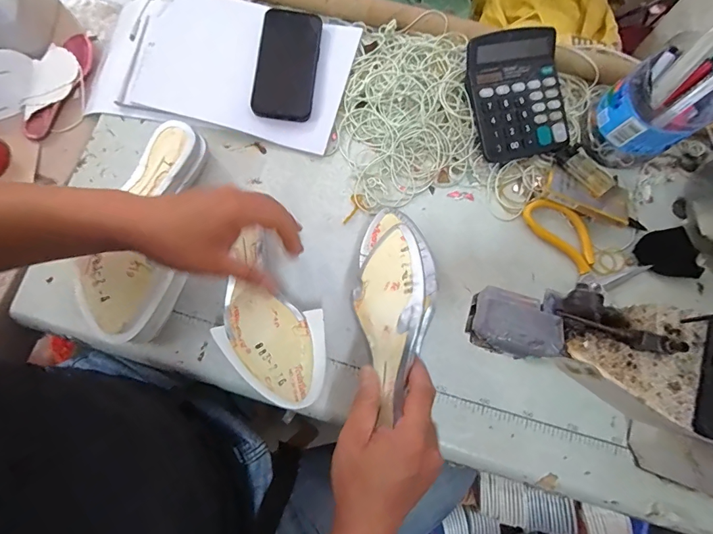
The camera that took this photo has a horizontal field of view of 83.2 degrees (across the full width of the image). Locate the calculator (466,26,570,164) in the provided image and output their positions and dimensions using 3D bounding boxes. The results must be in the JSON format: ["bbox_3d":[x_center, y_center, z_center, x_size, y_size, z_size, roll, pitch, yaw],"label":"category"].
[{"bbox_3d":[0.195,-0.206,0.484,0.116,0.020,0.147,-16,97,-9],"label":"calculator"}]

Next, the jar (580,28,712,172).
[{"bbox_3d":[0.338,-0.180,0.450,0.112,0.121,0.098,-34,80,-8],"label":"jar"}]

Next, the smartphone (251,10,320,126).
[{"bbox_3d":[-0.088,-0.259,0.515,0.074,0.013,0.144,6,87,-4],"label":"smartphone"}]

